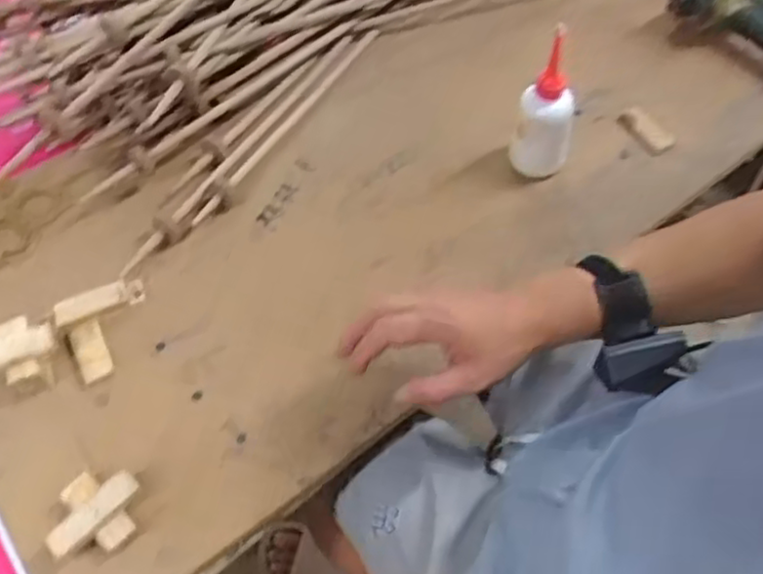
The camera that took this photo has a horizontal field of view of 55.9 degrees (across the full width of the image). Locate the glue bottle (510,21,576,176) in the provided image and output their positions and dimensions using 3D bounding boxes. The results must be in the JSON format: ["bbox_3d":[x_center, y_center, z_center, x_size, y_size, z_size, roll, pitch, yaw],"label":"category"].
[{"bbox_3d":[0.173,-0.186,0.745,0.056,0.180,0.047,7,56,7],"label":"glue bottle"}]

